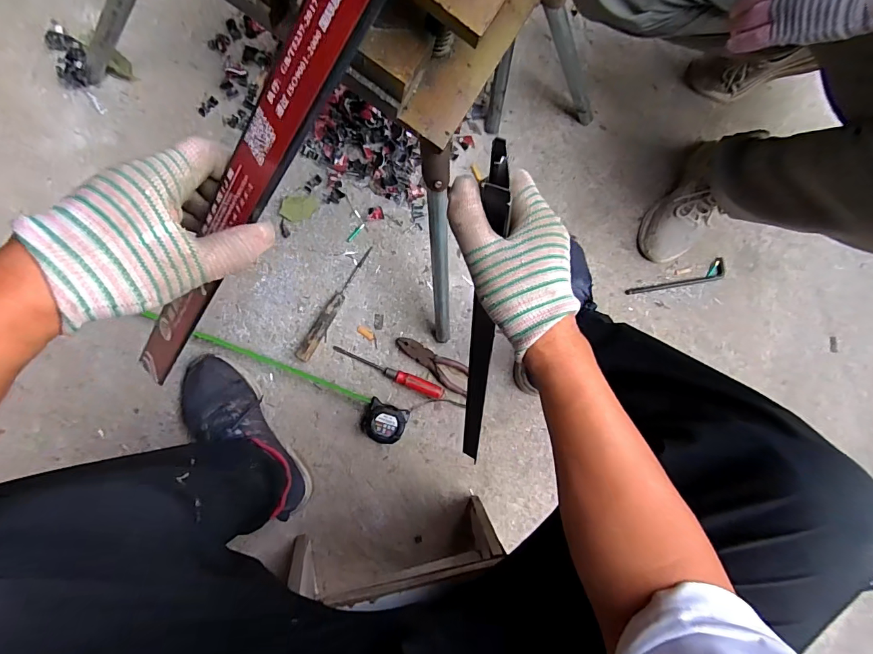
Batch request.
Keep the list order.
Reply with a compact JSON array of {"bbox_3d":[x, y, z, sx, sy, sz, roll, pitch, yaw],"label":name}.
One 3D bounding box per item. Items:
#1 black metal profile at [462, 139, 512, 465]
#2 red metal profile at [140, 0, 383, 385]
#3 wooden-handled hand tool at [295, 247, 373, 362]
[{"bbox_3d":[0.044,0.032,0.440,0.020,0.427,0.039,-10,48,-9],"label":"black metal profile"},{"bbox_3d":[-0.152,-0.070,0.305,0.039,0.010,0.438,48,127,-4],"label":"red metal profile"},{"bbox_3d":[-0.170,-0.041,0.720,0.025,0.023,0.219,32,83,-6],"label":"wooden-handled hand tool"}]

